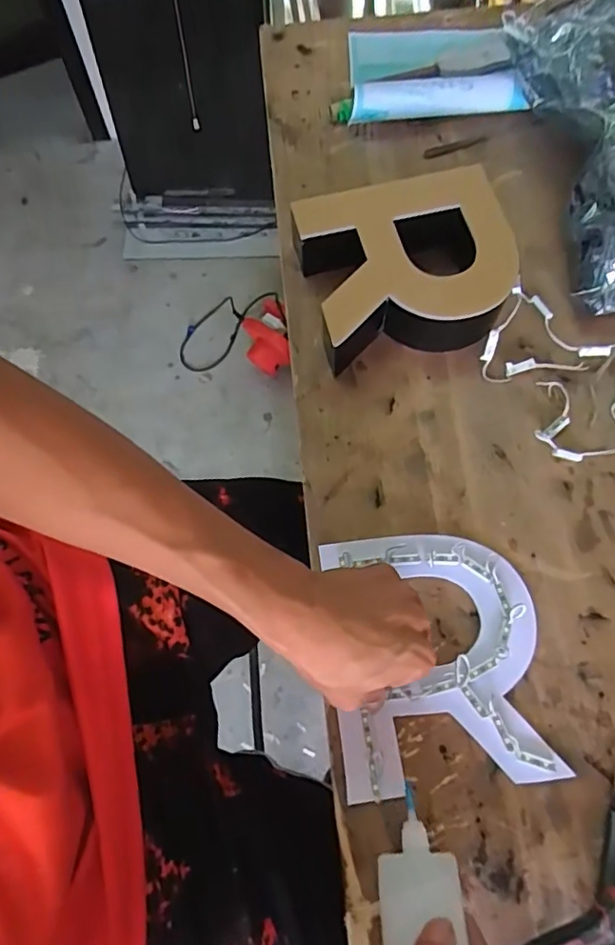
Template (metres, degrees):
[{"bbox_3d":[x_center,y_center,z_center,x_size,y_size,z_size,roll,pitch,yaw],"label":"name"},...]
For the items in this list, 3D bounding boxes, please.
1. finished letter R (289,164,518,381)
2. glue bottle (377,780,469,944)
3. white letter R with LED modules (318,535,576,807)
[{"bbox_3d":[0.089,-0.188,0.527,0.174,0.060,0.150,-12,69,-5],"label":"finished letter R"},{"bbox_3d":[0.069,0.248,0.353,0.047,0.025,0.091,-9,47,11],"label":"glue bottle"},{"bbox_3d":[0.094,0.133,0.424,0.151,0.016,0.179,-6,68,-2],"label":"white letter R with LED modules"}]

